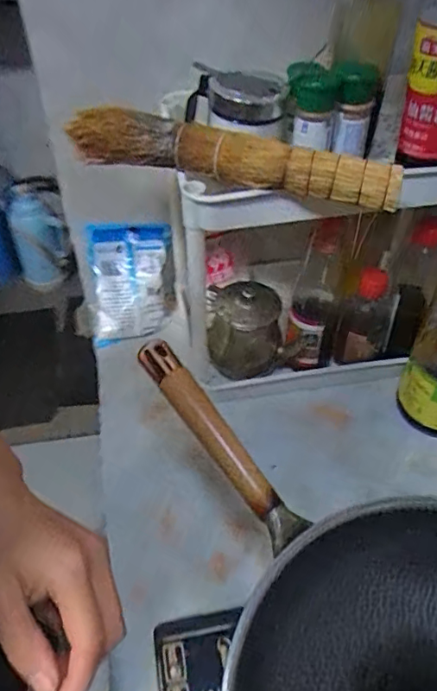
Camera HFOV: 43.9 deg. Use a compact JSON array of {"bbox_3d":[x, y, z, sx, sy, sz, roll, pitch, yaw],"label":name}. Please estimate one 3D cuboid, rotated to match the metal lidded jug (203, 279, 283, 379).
[{"bbox_3d":[0.032,-0.016,0.696,0.094,0.109,0.075,1,47,0],"label":"metal lidded jug"}]

